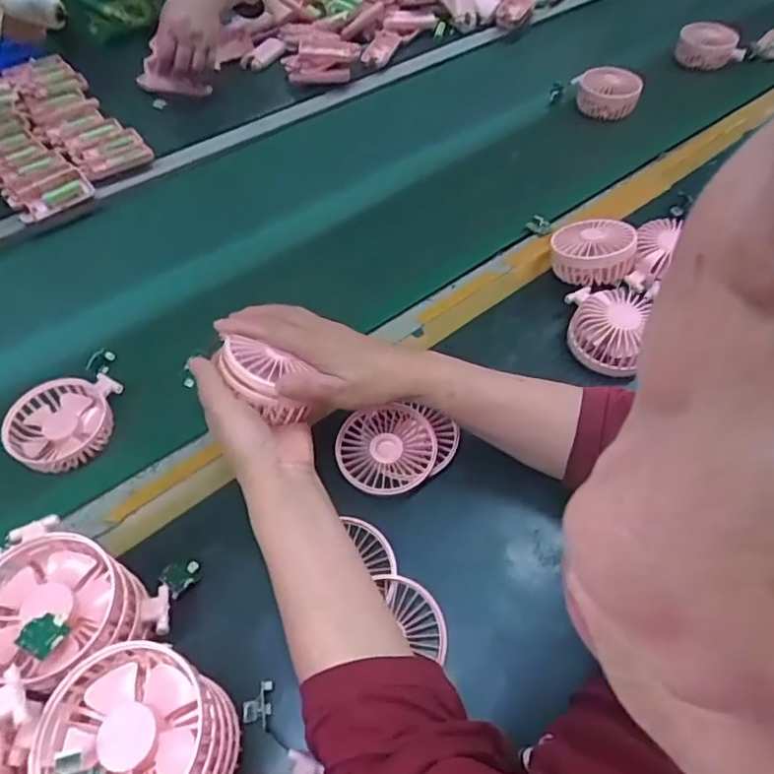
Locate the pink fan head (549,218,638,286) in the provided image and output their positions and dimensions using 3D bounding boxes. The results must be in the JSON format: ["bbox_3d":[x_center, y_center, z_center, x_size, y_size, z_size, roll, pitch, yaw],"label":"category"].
[{"bbox_3d":[0.227,-0.153,0.638,0.086,0.045,0.086,16,55,13],"label":"pink fan head"}]

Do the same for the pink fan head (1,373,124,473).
[{"bbox_3d":[-0.305,0.035,0.545,0.091,0.026,0.091,-1,53,1],"label":"pink fan head"}]

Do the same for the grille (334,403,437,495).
[{"bbox_3d":[-0.001,0.055,0.525,0.086,0.010,0.089,-1,53,1],"label":"grille"}]

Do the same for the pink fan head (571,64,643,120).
[{"bbox_3d":[0.328,-0.446,0.862,0.094,0.033,0.089,15,55,12],"label":"pink fan head"}]

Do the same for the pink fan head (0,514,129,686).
[{"bbox_3d":[-0.221,0.140,0.375,0.087,0.036,0.090,-1,53,1],"label":"pink fan head"}]

